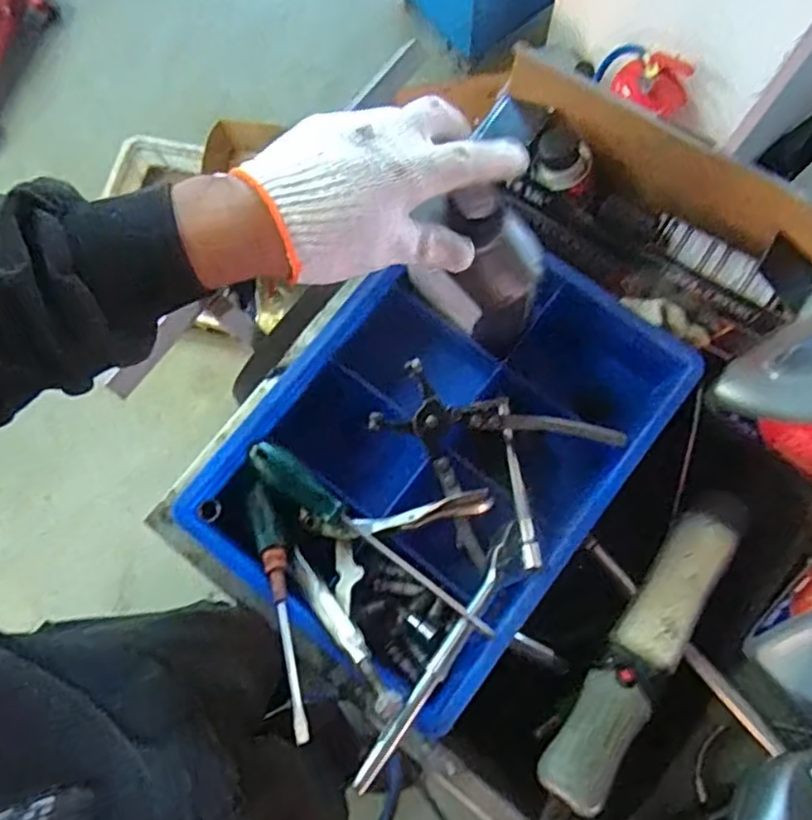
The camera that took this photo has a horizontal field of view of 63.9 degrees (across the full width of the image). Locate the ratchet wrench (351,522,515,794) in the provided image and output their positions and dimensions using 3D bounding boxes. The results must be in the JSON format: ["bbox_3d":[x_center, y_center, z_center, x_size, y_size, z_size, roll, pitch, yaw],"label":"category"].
[{"bbox_3d":[0.029,0.182,0.487,0.019,0.013,0.214,33,66,9],"label":"ratchet wrench"}]

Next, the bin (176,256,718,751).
[{"bbox_3d":[0.027,0.032,0.561,0.270,0.102,0.363,37,81,9],"label":"bin"}]

